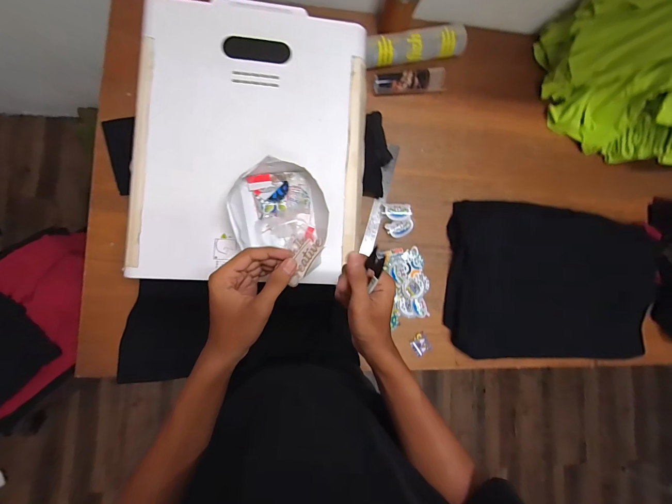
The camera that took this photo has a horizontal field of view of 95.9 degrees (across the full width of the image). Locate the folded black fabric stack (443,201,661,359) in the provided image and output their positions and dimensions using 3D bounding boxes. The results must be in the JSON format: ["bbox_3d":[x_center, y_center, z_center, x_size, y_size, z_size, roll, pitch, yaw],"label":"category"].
[{"bbox_3d":[0.514,0.073,0.749,0.496,0.059,0.367,4,84,-7],"label":"folded black fabric stack"}]

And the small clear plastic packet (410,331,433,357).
[{"bbox_3d":[0.201,0.219,0.721,0.041,0.009,0.050,-33,92,-1],"label":"small clear plastic packet"}]

